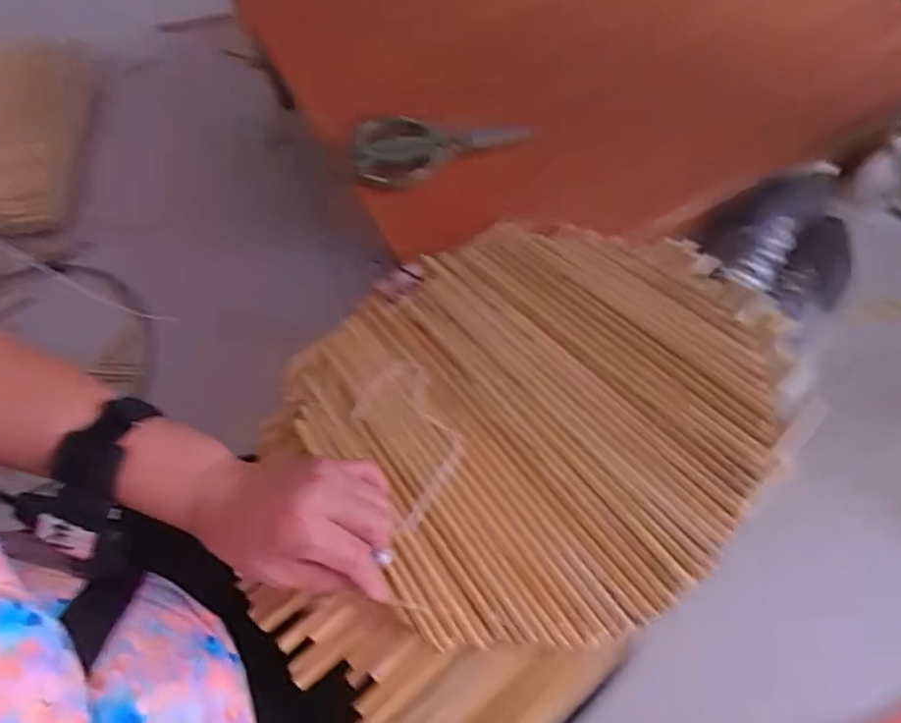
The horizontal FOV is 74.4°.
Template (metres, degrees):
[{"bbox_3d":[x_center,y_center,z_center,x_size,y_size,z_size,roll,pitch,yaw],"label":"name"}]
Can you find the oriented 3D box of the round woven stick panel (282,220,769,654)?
[{"bbox_3d":[0.067,0.012,0.458,0.338,0.015,0.337,-7,54,10],"label":"round woven stick panel"}]

